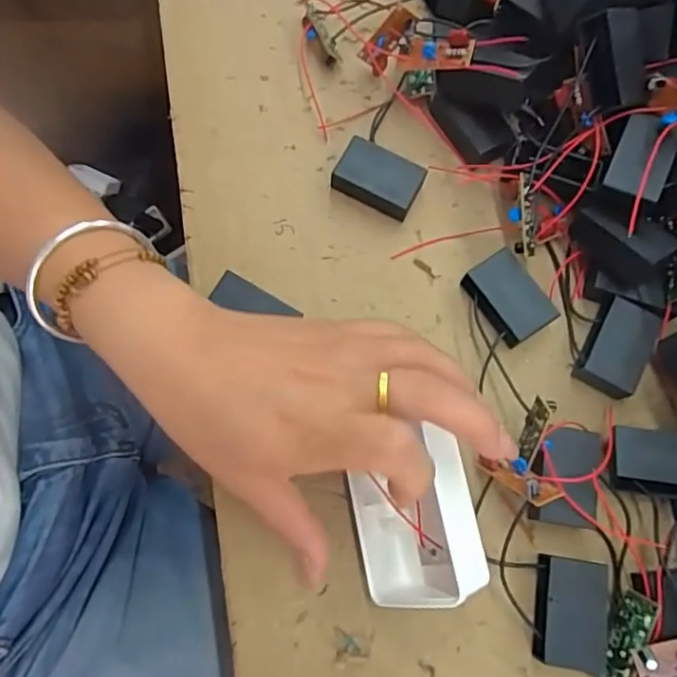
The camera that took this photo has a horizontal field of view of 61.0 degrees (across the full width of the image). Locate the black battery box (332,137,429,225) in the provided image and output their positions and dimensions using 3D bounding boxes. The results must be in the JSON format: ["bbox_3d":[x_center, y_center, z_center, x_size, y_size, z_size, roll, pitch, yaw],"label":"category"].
[{"bbox_3d":[0.024,-0.092,0.332,0.047,0.019,0.028,26,77,6],"label":"black battery box"}]

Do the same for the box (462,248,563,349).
[{"bbox_3d":[0.093,-0.021,0.317,0.031,0.016,0.047,-31,78,-8],"label":"box"}]

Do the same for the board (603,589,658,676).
[{"bbox_3d":[0.135,0.144,0.272,0.018,0.006,0.046,13,81,49],"label":"board"}]

